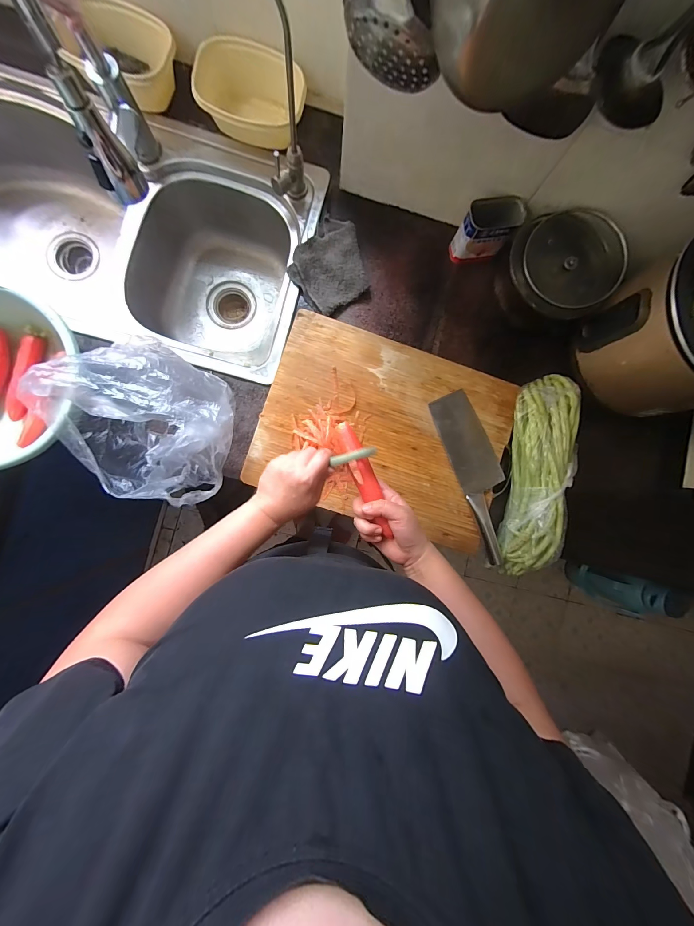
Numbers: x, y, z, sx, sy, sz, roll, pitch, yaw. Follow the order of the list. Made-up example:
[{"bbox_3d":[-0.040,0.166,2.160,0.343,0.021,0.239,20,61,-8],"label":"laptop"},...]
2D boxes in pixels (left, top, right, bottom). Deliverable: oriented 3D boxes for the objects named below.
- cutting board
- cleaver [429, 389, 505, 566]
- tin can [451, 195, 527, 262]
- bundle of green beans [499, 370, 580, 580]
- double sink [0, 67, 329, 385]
[{"bbox_3d":[0.071,-0.060,0.559,0.434,0.016,0.323,19,86,-4],"label":"cutting board"},{"bbox_3d":[0.241,0.017,0.564,0.080,0.021,0.301,-20,89,-5],"label":"cleaver"},{"bbox_3d":[0.250,-0.414,0.558,0.099,0.090,0.057,0,88,-5],"label":"tin can"},{"bbox_3d":[0.339,0.019,0.547,0.083,0.059,0.353,6,87,-5],"label":"bundle of green beans"},{"bbox_3d":[-0.482,-0.439,0.643,0.818,0.201,0.432,17,86,-4],"label":"double sink"}]

